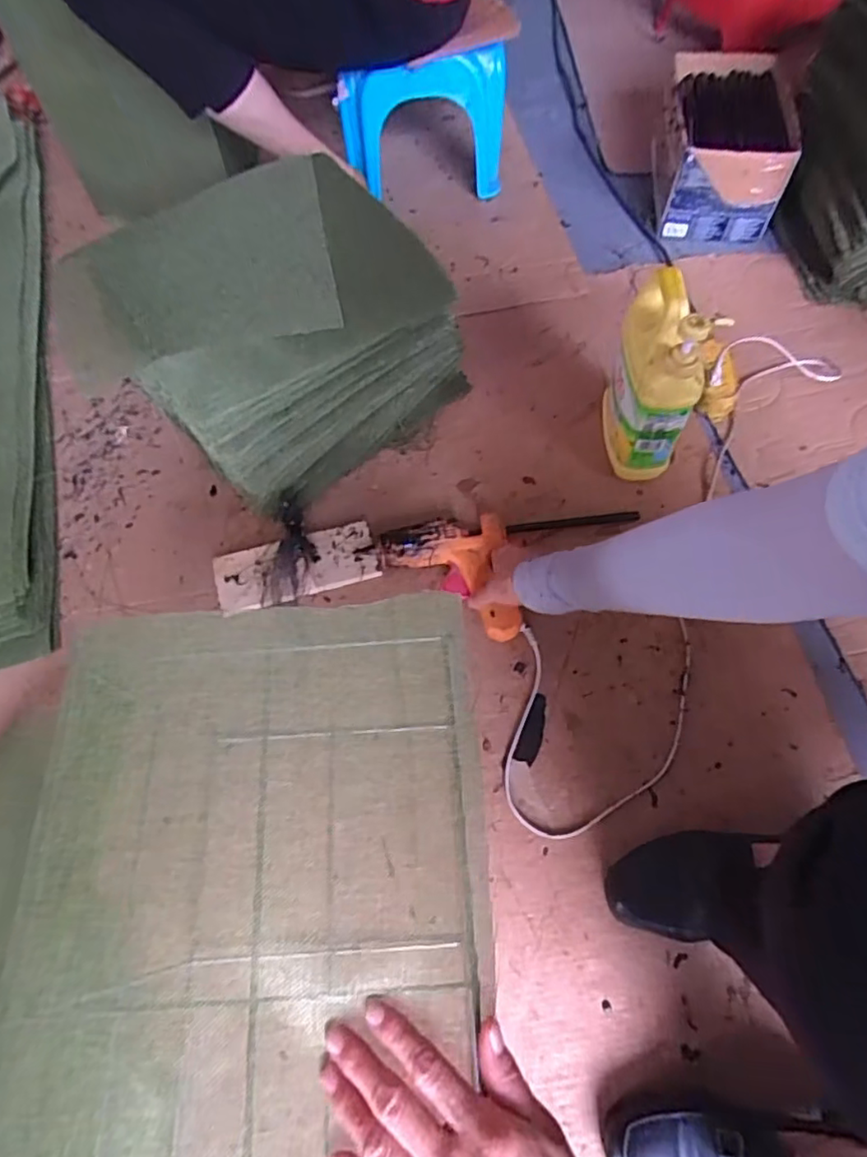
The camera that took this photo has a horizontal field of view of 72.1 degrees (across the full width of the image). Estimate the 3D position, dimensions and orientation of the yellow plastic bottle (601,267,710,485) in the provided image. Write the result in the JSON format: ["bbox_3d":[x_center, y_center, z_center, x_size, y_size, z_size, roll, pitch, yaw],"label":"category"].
[{"bbox_3d":[0.257,-0.233,0.709,0.077,0.241,0.140,4,64,5],"label":"yellow plastic bottle"}]

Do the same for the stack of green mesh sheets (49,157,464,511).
[{"bbox_3d":[-0.194,-0.321,0.782,0.360,0.233,0.327,-40,68,-16],"label":"stack of green mesh sheets"}]

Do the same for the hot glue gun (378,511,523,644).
[{"bbox_3d":[0.019,0.000,0.708,0.150,0.031,0.153,-6,64,0],"label":"hot glue gun"}]

